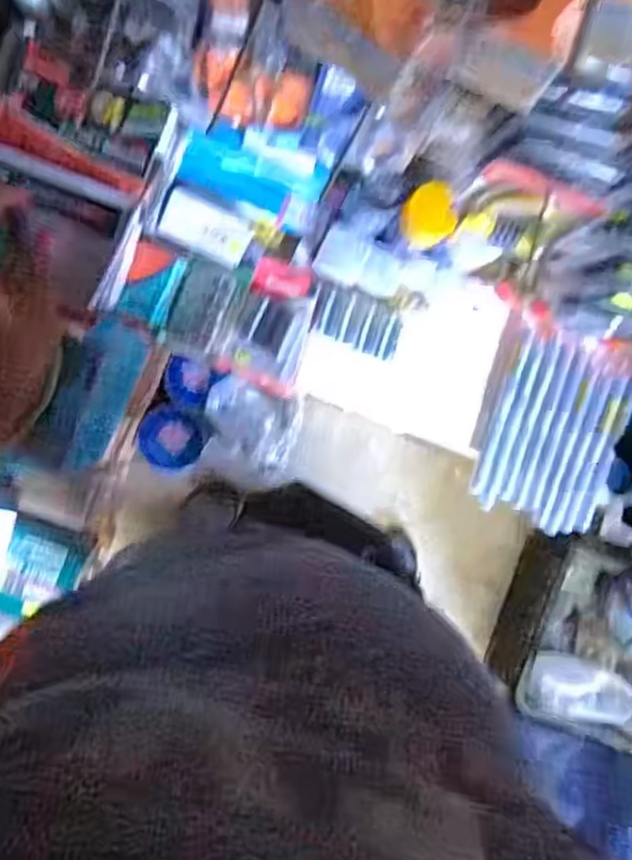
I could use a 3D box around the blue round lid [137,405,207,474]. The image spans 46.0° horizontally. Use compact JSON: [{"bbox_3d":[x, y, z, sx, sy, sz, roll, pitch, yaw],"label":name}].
[{"bbox_3d":[-0.245,0.017,1.266,0.115,0.030,0.115,0,106,-1],"label":"blue round lid"}]

